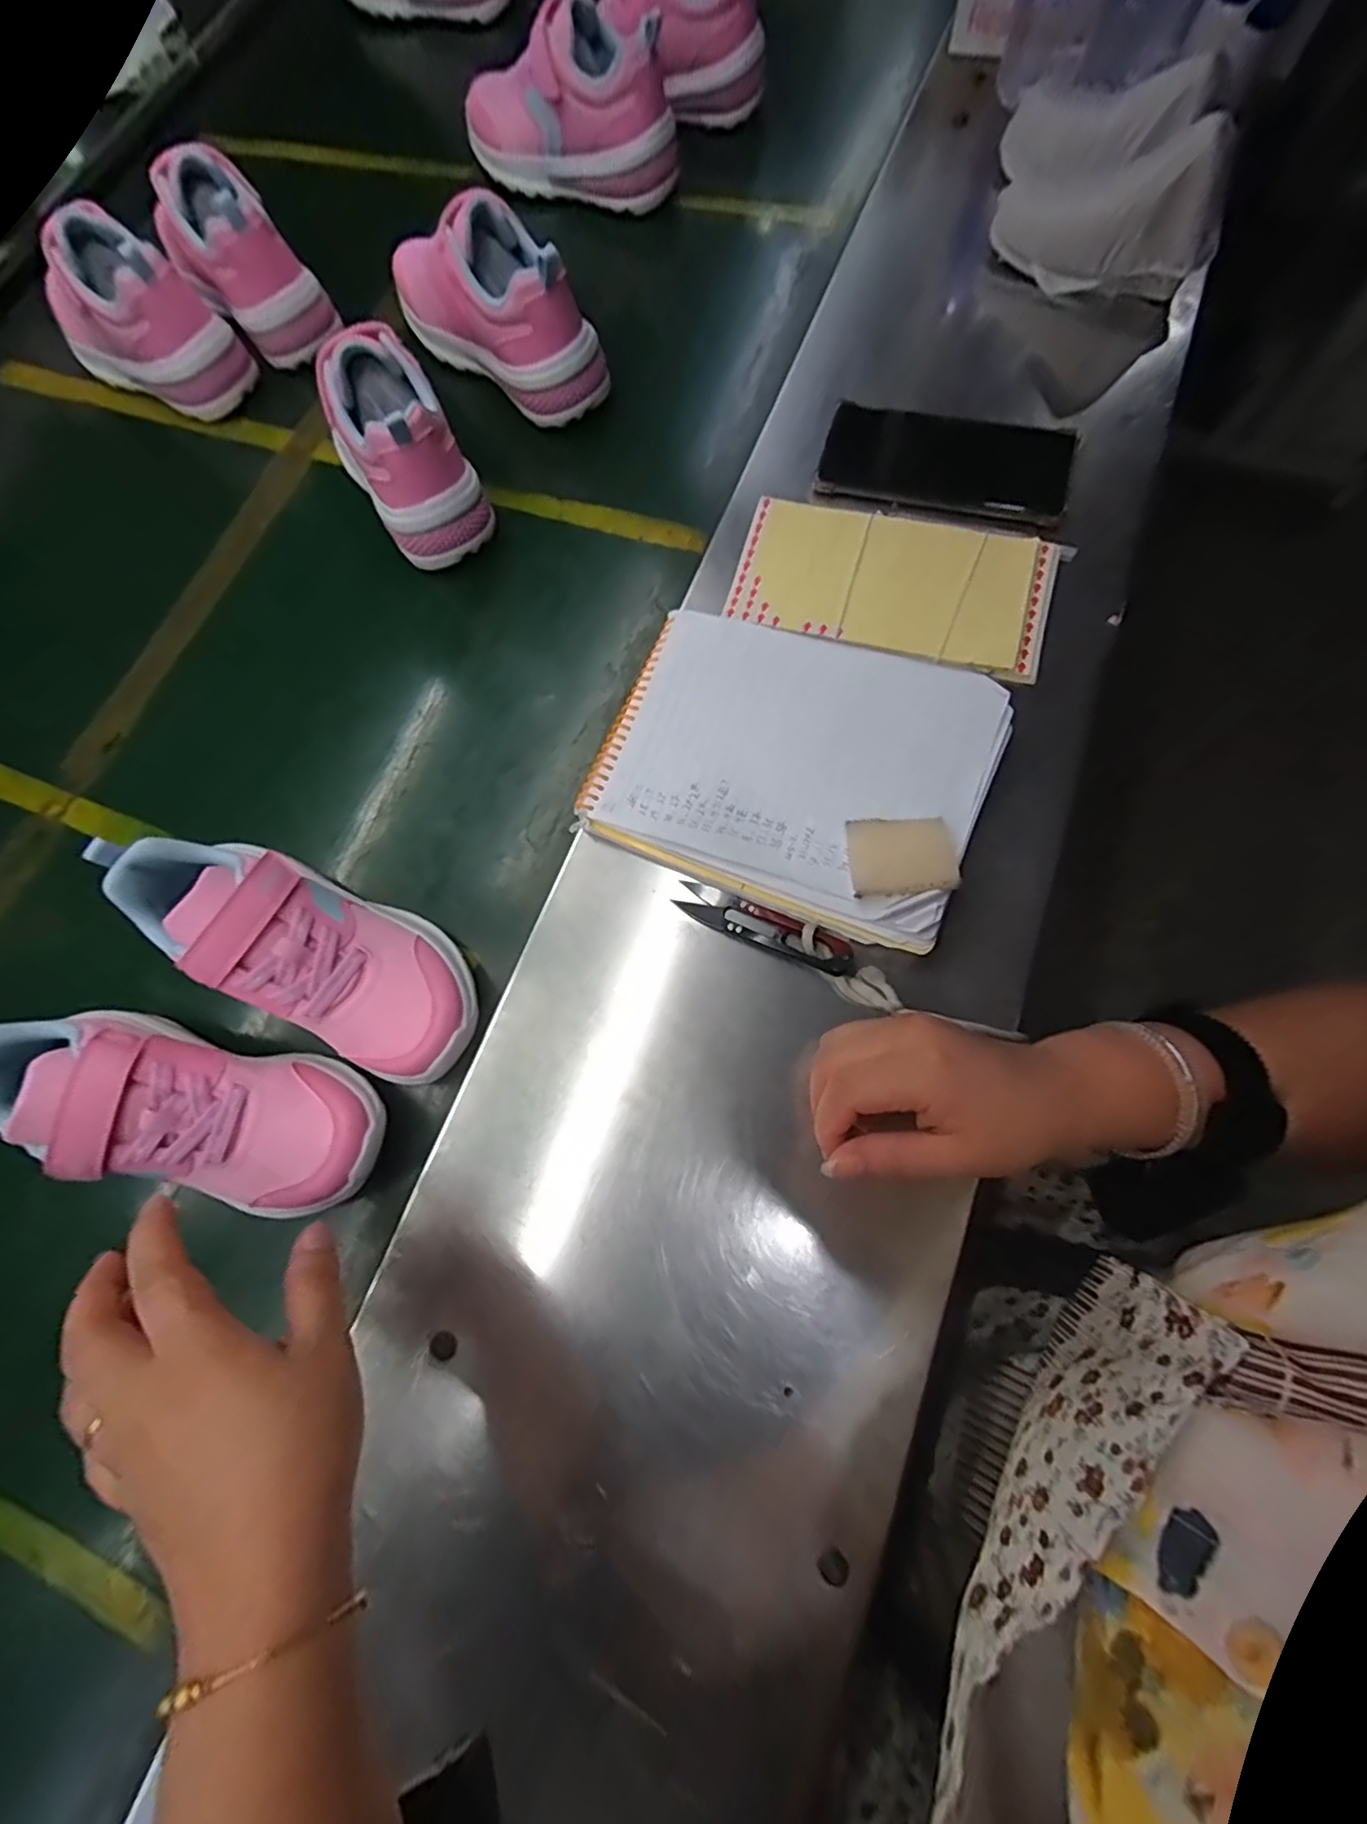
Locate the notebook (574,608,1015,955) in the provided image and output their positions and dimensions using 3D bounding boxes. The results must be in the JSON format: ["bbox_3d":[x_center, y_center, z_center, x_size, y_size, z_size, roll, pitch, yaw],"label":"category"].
[{"bbox_3d":[0.061,-0.087,0.357,0.213,0.012,0.160,22,81,12],"label":"notebook"}]

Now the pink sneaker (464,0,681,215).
[{"bbox_3d":[-0.098,-0.692,0.533,0.197,0.108,0.068,22,74,9],"label":"pink sneaker"}]

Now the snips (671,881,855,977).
[{"bbox_3d":[0.044,0.008,0.341,0.101,0.019,0.023,24,74,9],"label":"snips"}]

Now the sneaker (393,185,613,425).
[{"bbox_3d":[-0.150,-0.470,0.469,0.193,0.096,0.061,38,77,13],"label":"sneaker"}]

